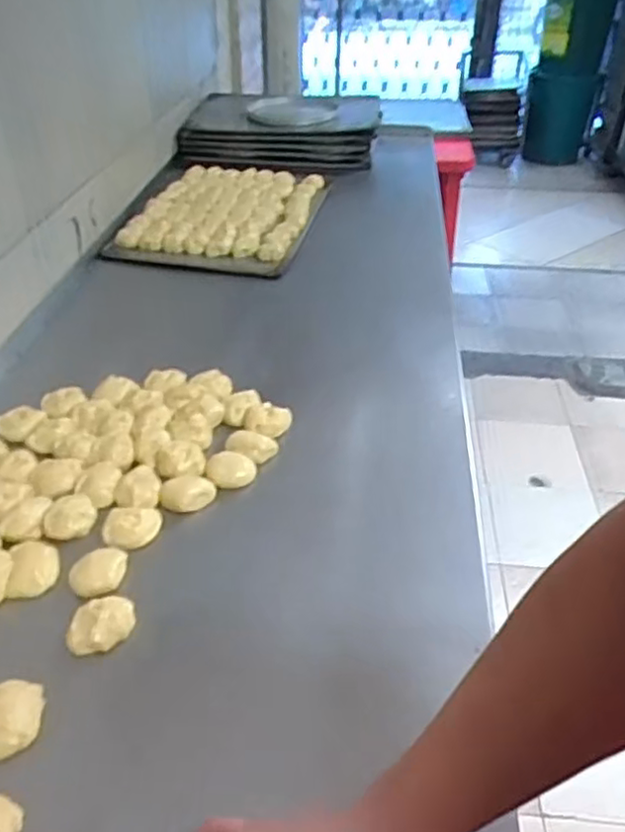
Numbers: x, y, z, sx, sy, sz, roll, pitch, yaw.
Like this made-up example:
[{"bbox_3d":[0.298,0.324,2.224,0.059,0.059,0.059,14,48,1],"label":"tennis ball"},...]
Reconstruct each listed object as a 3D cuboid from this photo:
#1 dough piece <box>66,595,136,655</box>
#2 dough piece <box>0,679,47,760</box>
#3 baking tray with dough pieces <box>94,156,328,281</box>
[{"bbox_3d":[-0.181,0.178,0.573,0.056,0.022,0.043,-11,39,-15],"label":"dough piece"},{"bbox_3d":[-0.230,0.228,0.509,0.045,0.020,0.058,-8,38,-10],"label":"dough piece"},{"bbox_3d":[-0.186,-0.413,1.328,0.385,0.044,0.484,8,38,9],"label":"baking tray with dough pieces"}]

